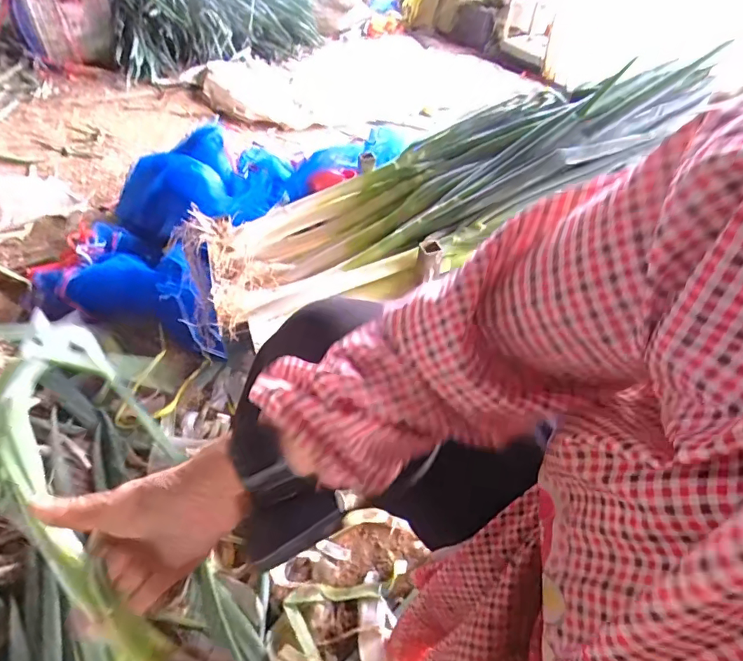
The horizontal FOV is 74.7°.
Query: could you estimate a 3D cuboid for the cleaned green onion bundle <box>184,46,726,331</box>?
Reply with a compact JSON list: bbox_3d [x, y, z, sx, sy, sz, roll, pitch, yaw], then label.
[{"bbox_3d":[0.135,-0.234,0.763,0.813,0.097,0.286,-23,45,1],"label":"cleaned green onion bundle"}]

